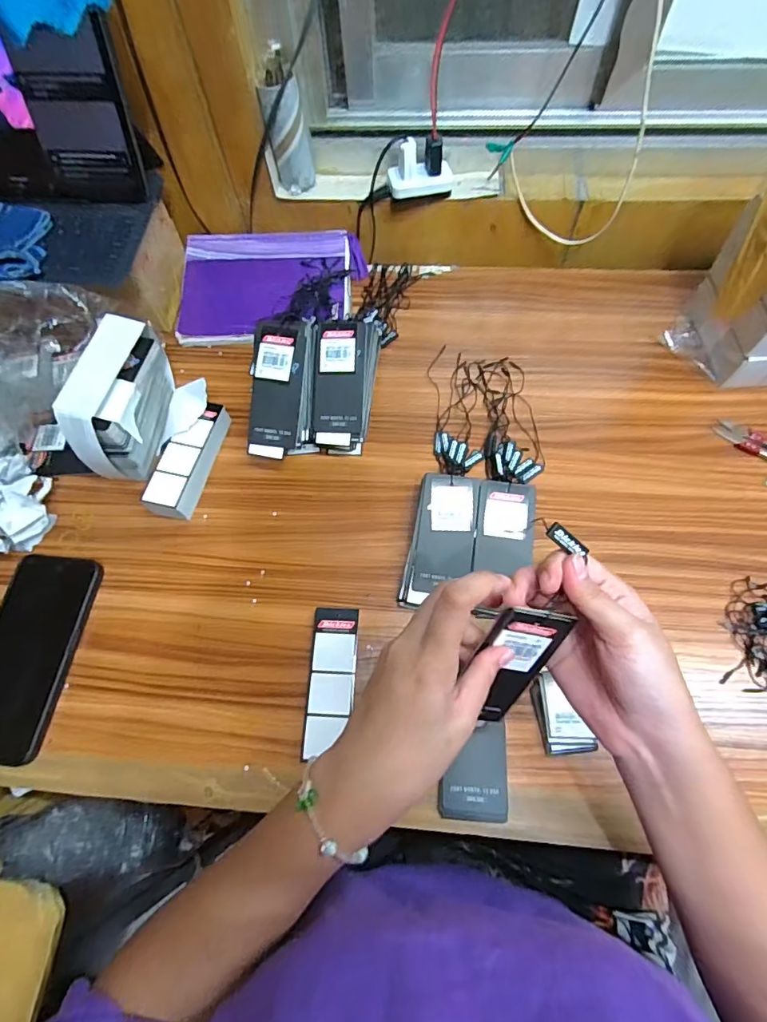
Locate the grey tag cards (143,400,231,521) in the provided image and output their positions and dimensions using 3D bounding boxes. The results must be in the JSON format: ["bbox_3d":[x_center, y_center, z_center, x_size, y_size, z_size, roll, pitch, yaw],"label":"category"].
[{"bbox_3d":[-0.194,-0.051,0.474,0.035,0.041,0.124,12,66,8],"label":"grey tag cards"}]

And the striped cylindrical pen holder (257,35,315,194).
[{"bbox_3d":[-0.106,-0.418,0.520,0.042,0.126,0.041,-1,65,2],"label":"striped cylindrical pen holder"}]

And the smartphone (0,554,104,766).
[{"bbox_3d":[-0.309,0.122,0.411,0.078,0.014,0.169,3,66,4],"label":"smartphone"}]

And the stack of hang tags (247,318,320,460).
[{"bbox_3d":[-0.099,-0.121,0.474,0.060,0.045,0.136,6,97,5],"label":"stack of hang tags"}]

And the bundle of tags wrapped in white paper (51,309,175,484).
[{"bbox_3d":[-0.252,-0.105,0.467,0.044,0.104,0.132,5,66,5],"label":"bundle of tags wrapped in white paper"}]

